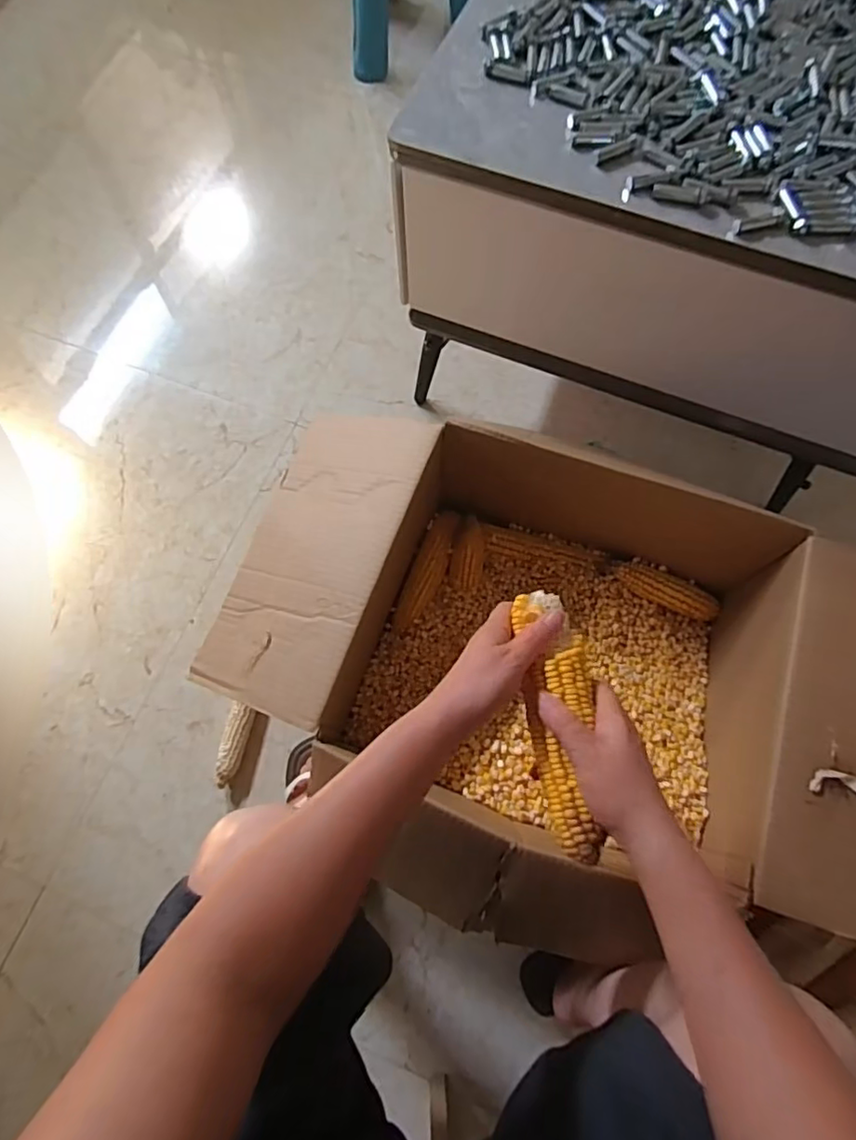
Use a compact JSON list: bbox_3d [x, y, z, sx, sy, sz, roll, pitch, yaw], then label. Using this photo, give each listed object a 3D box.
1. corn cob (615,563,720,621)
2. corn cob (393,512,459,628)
[{"bbox_3d":[0.359,0.036,0.882,0.161,0.040,0.042,20,73,7],"label":"corn cob"},{"bbox_3d":[0.003,-0.002,0.875,0.043,0.036,0.203,20,73,7],"label":"corn cob"}]

